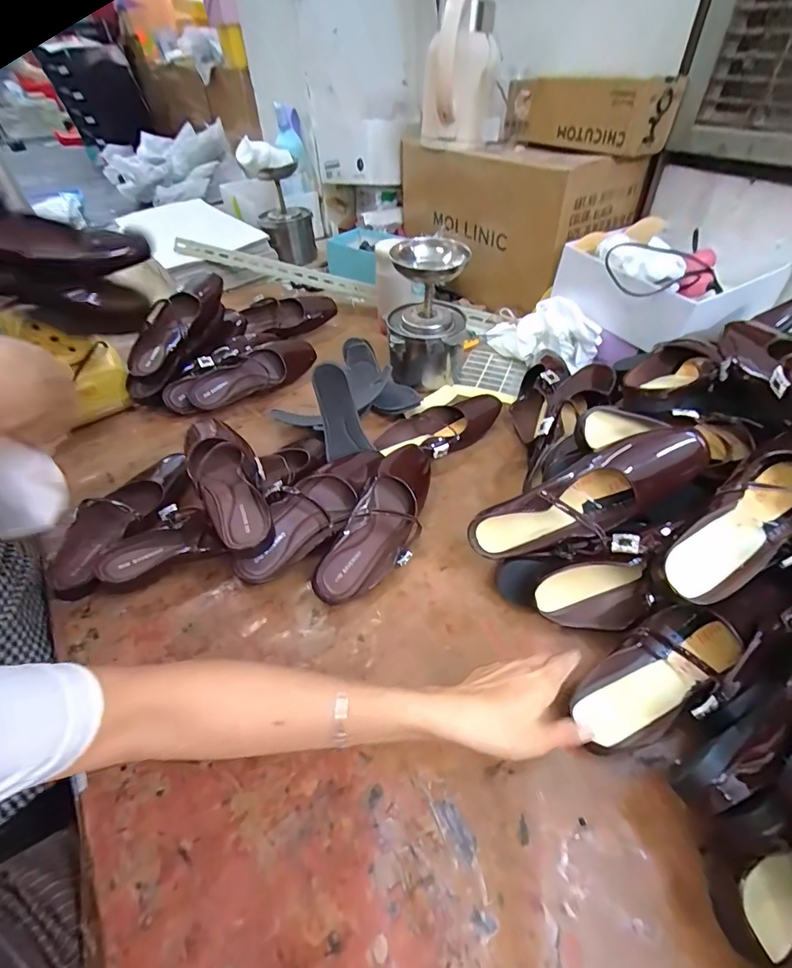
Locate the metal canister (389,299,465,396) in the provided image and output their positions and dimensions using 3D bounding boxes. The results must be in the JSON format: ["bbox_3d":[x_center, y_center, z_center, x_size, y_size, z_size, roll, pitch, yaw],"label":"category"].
[{"bbox_3d":[0.055,-0.246,0.798,0.133,0.121,0.118,-1,46,3],"label":"metal canister"}]

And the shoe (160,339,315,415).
[{"bbox_3d":[-0.274,-0.198,0.804,0.280,0.065,0.069,-26,49,-20],"label":"shoe"}]

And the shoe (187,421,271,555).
[{"bbox_3d":[-0.208,-0.007,0.545,0.074,0.054,0.216,-27,50,-21],"label":"shoe"}]

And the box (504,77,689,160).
[{"bbox_3d":[0.351,-0.704,0.840,0.105,0.100,0.310,-32,52,-24],"label":"box"}]

